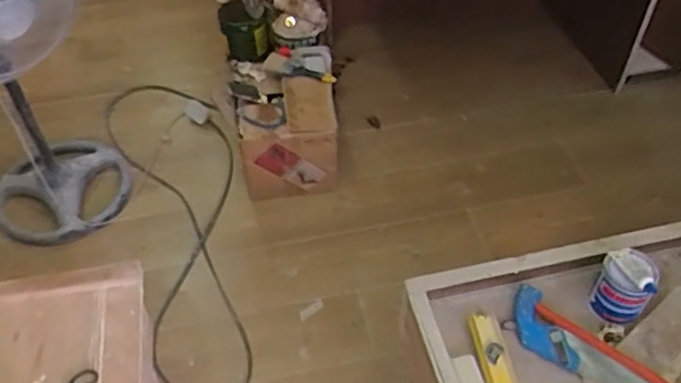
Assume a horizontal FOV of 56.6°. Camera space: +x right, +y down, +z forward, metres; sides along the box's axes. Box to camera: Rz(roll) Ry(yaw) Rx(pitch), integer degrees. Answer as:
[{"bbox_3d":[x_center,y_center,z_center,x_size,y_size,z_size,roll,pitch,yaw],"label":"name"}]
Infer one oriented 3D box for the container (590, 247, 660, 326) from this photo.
[{"bbox_3d":[0.522,0.171,1.165,0.096,0.119,0.096,25,54,21],"label":"container"}]

